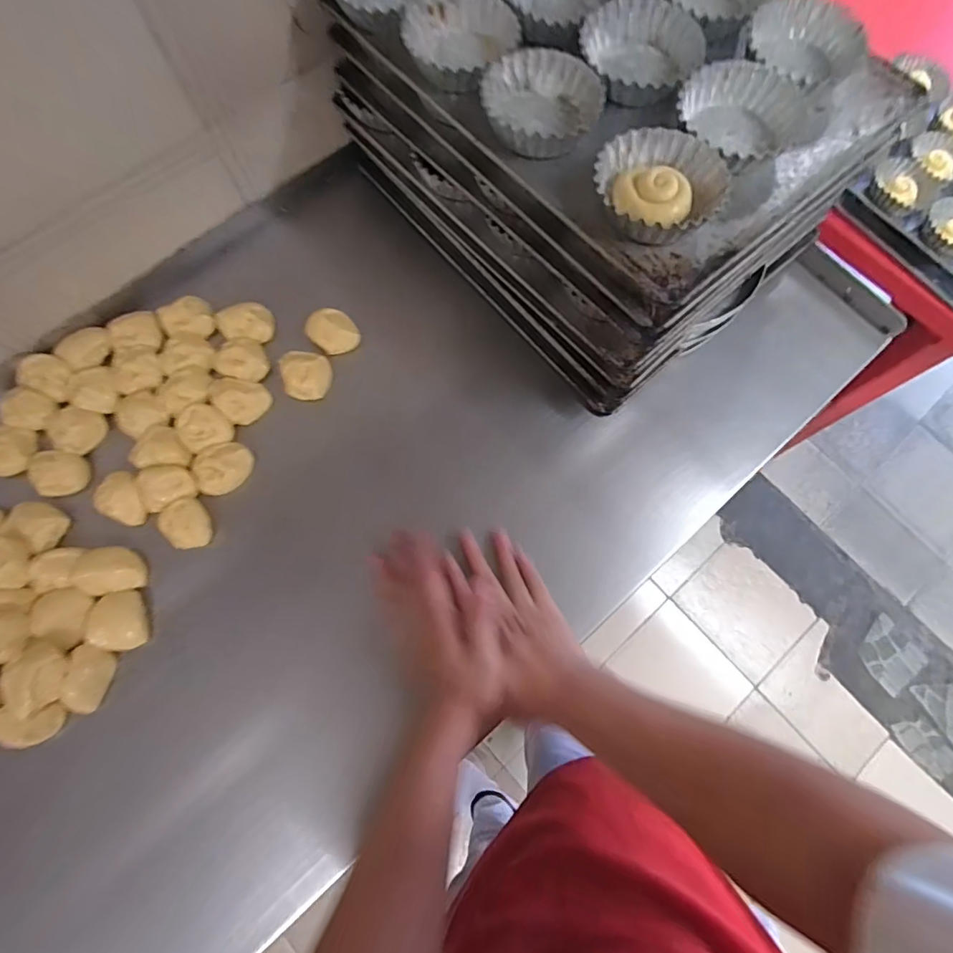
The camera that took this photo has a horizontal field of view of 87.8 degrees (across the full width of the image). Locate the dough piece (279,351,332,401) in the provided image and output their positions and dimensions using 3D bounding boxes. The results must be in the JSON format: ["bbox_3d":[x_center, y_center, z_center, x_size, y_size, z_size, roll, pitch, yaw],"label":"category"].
[{"bbox_3d":[-0.186,-0.111,0.540,0.049,0.033,0.043,-6,75,-3],"label":"dough piece"}]

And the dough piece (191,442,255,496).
[{"bbox_3d":[-0.263,-0.008,0.515,0.059,0.024,0.047,-23,77,-7],"label":"dough piece"}]

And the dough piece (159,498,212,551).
[{"bbox_3d":[-0.293,0.049,0.504,0.042,0.019,0.049,-39,79,-11],"label":"dough piece"}]

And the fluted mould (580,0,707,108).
[{"bbox_3d":[0.144,-0.364,0.428,0.098,0.024,0.103,0,75,-1],"label":"fluted mould"}]

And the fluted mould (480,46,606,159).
[{"bbox_3d":[0.053,-0.307,0.411,0.094,0.032,0.095,0,75,-1],"label":"fluted mould"}]

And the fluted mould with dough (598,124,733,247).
[{"bbox_3d":[0.139,-0.224,0.382,0.096,0.028,0.097,-40,80,-11],"label":"fluted mould with dough"}]

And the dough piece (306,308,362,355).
[{"bbox_3d":[-0.161,-0.162,0.556,0.051,0.033,0.040,-29,78,-9],"label":"dough piece"}]

